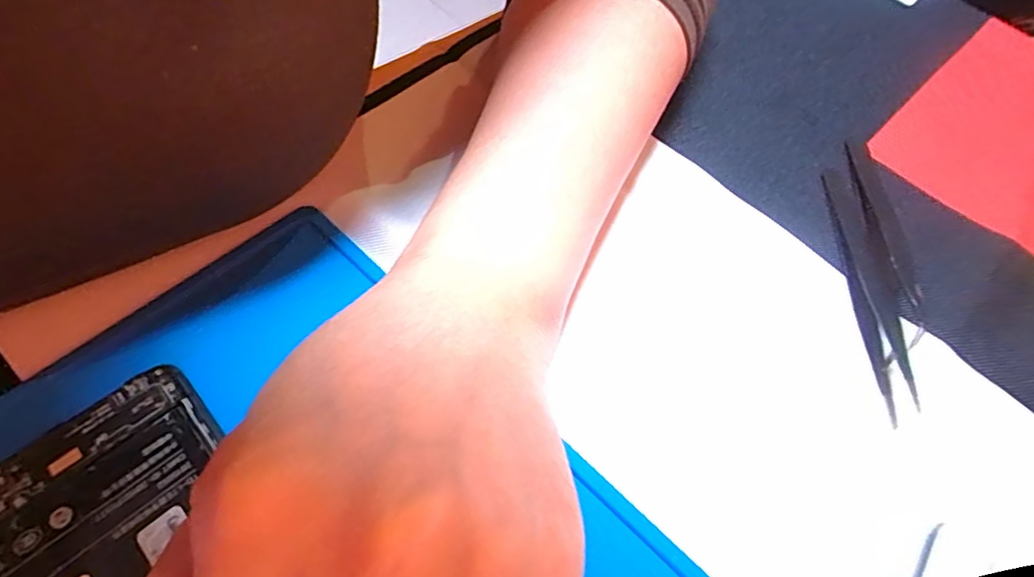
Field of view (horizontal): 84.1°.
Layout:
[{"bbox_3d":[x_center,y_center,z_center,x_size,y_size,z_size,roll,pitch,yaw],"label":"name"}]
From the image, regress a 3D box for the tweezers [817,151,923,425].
[{"bbox_3d":[0.137,-0.013,0.219,0.023,0.011,0.121,9,58,2],"label":"tweezers"}]

